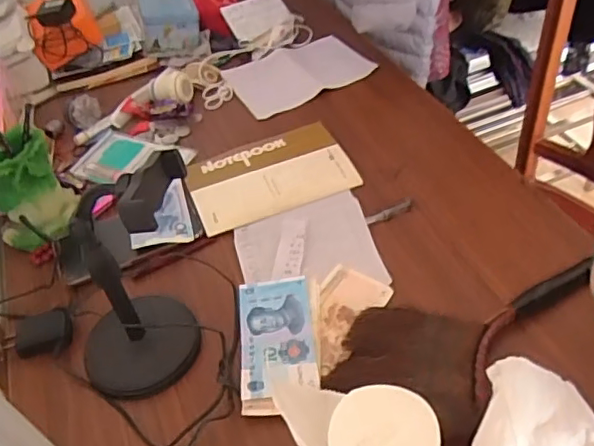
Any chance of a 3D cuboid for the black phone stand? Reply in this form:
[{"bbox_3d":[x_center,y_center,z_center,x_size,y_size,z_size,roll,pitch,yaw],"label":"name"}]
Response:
[{"bbox_3d":[-0.145,0.049,0.498,0.117,0.221,0.105,-2,45,7],"label":"black phone stand"}]

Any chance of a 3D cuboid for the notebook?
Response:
[{"bbox_3d":[-0.038,-0.067,0.745,0.200,0.011,0.141,-20,45,-11],"label":"notebook"}]

